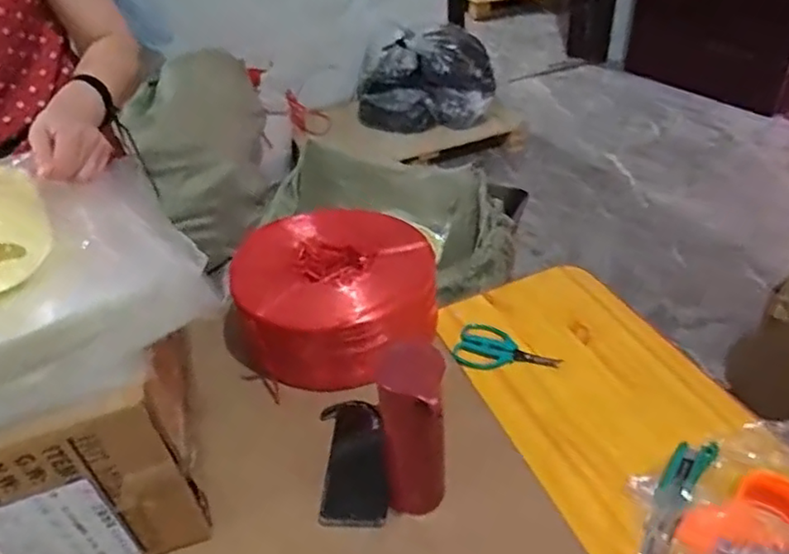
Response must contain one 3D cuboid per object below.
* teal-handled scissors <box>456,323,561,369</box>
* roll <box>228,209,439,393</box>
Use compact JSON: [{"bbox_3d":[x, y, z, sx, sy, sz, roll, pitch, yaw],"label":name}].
[{"bbox_3d":[0.164,0.109,0.920,0.152,0.020,0.080,11,43,18],"label":"teal-handled scissors"},{"bbox_3d":[-0.083,0.020,0.920,0.277,0.124,0.256,-6,40,-1],"label":"roll"}]

